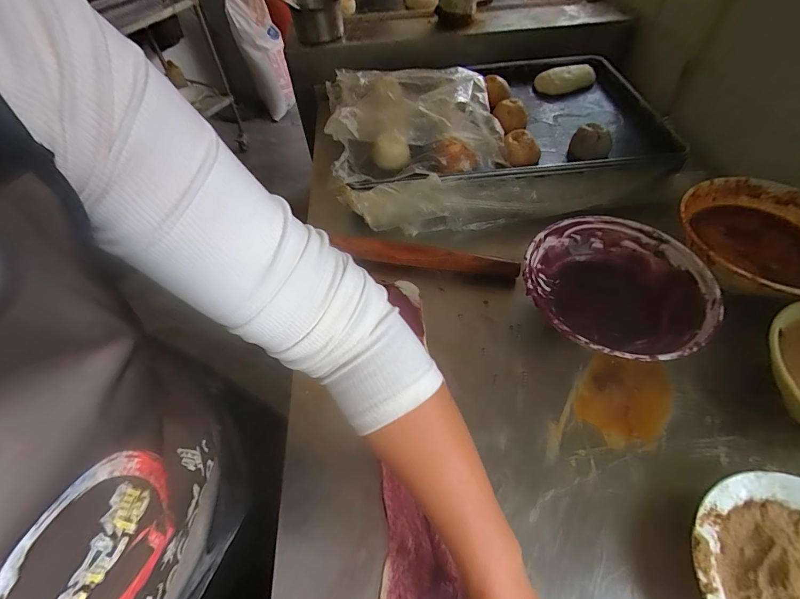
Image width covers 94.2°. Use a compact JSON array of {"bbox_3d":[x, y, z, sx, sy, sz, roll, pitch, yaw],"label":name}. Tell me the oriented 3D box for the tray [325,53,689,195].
[{"bbox_3d":[0.171,-0.363,0.712,0.606,0.083,0.373,-6,55,-1],"label":"tray"}]

